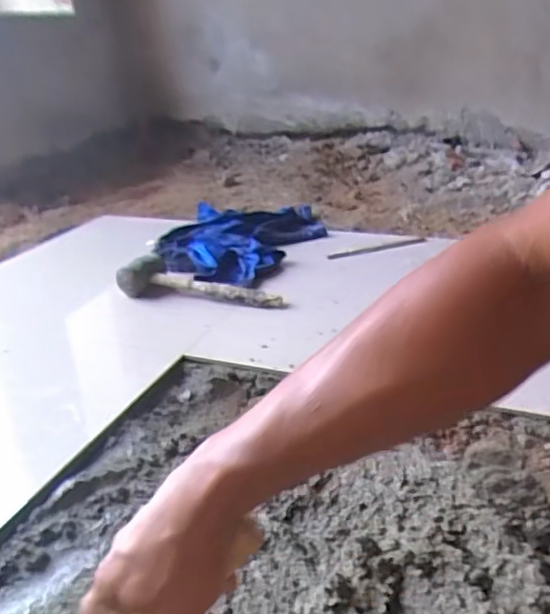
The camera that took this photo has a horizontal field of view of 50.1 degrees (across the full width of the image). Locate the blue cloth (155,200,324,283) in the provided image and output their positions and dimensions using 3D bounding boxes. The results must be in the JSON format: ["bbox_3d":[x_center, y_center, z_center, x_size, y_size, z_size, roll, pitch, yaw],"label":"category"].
[{"bbox_3d":[-0.062,-0.162,1.295,0.290,0.070,0.492,11,30,29],"label":"blue cloth"}]

